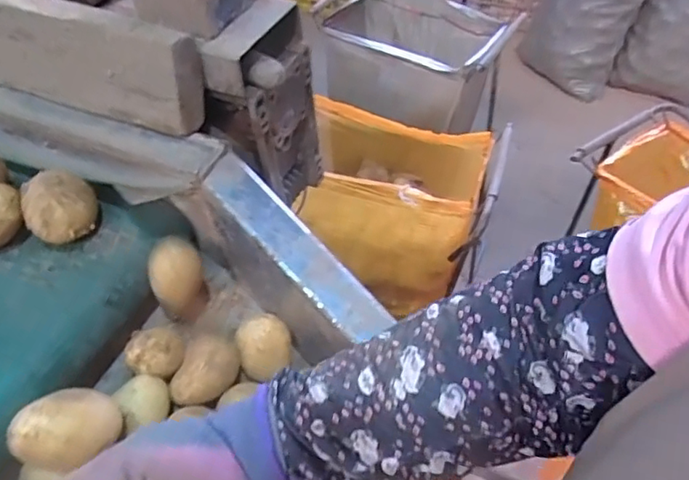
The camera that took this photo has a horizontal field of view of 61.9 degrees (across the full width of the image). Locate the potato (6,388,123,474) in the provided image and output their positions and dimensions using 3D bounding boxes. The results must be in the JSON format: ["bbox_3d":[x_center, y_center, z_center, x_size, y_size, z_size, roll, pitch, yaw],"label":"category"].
[{"bbox_3d":[-0.191,0.134,0.399,0.065,0.045,0.047,-31,54,-25],"label":"potato"}]

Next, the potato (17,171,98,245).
[{"bbox_3d":[-0.236,-0.025,0.476,0.058,0.046,0.067,-25,52,-21],"label":"potato"}]

